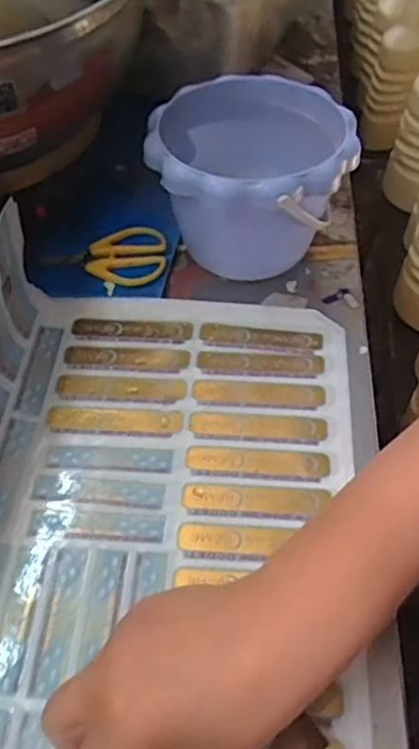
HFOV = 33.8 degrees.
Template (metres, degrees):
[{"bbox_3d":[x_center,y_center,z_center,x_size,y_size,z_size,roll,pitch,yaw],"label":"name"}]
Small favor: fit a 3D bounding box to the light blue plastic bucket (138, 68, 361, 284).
[{"bbox_3d":[0.031,-0.151,0.565,0.153,0.120,0.146,0,52,0],"label":"light blue plastic bucket"}]

